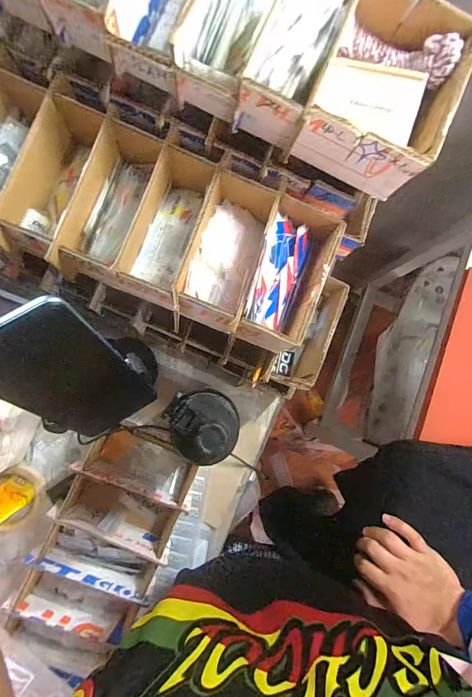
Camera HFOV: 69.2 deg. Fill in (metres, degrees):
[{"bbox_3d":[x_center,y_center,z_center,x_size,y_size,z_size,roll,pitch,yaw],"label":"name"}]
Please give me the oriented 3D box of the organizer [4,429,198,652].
[{"bbox_3d":[-0.191,0.288,0.507,0.167,0.075,0.322,25,82,-4],"label":"organizer"}]

